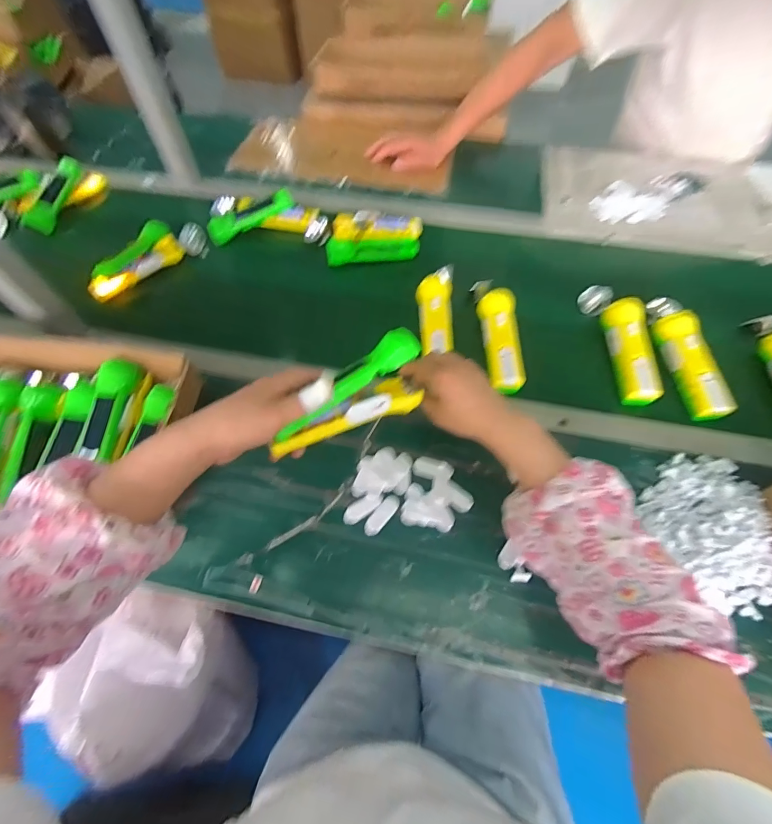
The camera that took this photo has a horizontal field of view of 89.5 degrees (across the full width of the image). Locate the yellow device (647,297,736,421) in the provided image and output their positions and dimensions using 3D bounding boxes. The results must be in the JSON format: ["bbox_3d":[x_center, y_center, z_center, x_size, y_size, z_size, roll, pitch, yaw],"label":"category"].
[{"bbox_3d":[0.452,-0.092,0.586,0.057,0.039,0.221,-6,59,-3],"label":"yellow device"}]

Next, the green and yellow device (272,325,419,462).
[{"bbox_3d":[-0.034,-0.012,0.390,0.172,0.068,0.059,-38,66,-12],"label":"green and yellow device"}]

